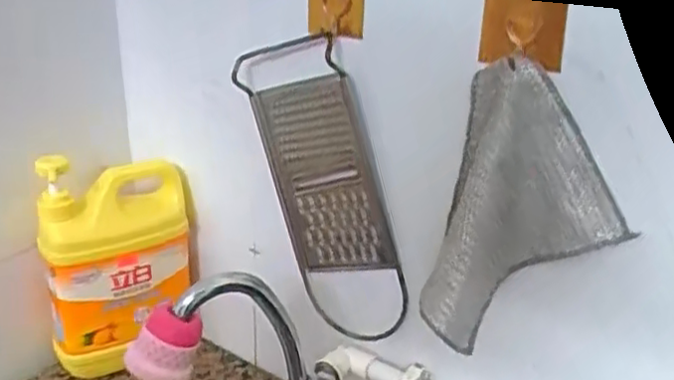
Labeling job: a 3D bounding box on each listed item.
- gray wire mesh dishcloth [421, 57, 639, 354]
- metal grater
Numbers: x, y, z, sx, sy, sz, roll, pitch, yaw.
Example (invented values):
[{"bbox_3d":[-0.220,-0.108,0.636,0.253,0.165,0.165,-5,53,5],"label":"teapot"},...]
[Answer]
[{"bbox_3d":[0.131,0.013,0.495,0.128,0.188,0.072,-2,24,-10],"label":"gray wire mesh dishcloth"},{"bbox_3d":[-0.015,0.006,0.617,0.122,0.273,0.030,-6,18,35],"label":"metal grater"}]

